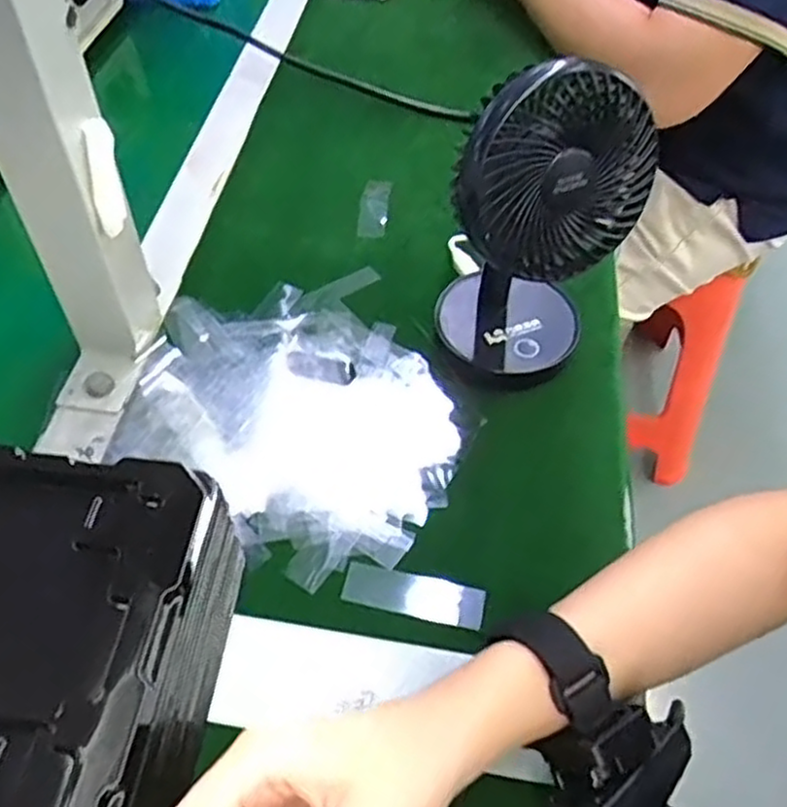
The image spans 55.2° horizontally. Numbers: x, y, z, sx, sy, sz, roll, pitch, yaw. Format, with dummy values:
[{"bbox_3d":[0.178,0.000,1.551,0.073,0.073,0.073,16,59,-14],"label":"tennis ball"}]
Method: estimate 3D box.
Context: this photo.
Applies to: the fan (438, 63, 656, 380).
[{"bbox_3d":[0.078,-0.085,0.415,0.094,0.196,0.078,16,53,9],"label":"fan"}]

